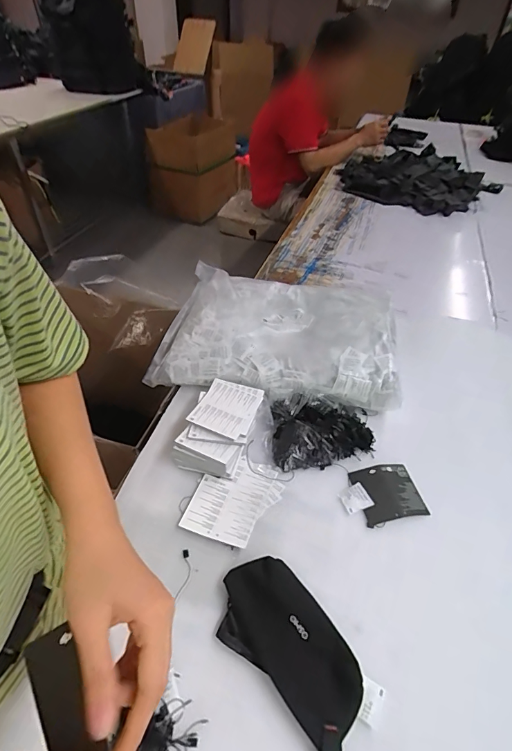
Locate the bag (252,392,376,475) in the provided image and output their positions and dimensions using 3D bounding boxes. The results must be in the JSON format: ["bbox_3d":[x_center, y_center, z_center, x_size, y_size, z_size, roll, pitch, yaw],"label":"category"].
[{"bbox_3d":[0.102,0.088,0.665,0.191,0.057,0.126,-3,43,-5],"label":"bag"}]

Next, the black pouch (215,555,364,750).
[{"bbox_3d":[0.038,0.306,0.442,0.102,0.047,0.211,-27,50,-27],"label":"black pouch"}]

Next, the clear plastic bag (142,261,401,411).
[{"bbox_3d":[0.048,-0.091,0.827,0.455,0.096,0.355,8,43,6],"label":"clear plastic bag"}]

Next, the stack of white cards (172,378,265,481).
[{"bbox_3d":[-0.057,0.083,0.649,0.102,0.054,0.154,14,44,12],"label":"stack of white cards"}]

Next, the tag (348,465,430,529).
[{"bbox_3d":[0.200,0.178,0.605,0.095,0.013,0.088,-7,43,-10],"label":"tag"}]

